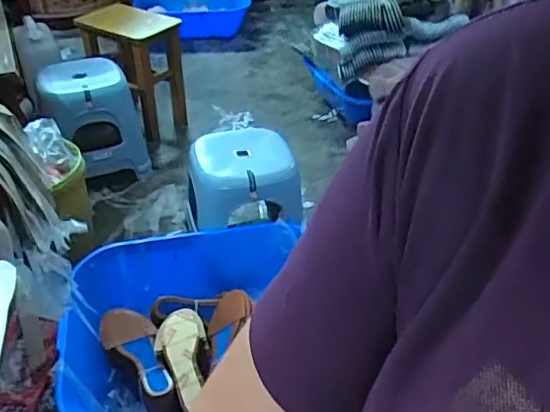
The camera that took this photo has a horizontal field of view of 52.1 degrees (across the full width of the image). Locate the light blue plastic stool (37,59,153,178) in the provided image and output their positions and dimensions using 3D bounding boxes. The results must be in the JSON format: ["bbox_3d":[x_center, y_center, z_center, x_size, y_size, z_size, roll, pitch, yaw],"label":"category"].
[{"bbox_3d":[-0.571,-0.258,1.782,0.277,0.301,0.240,-17,41,-21],"label":"light blue plastic stool"}]

